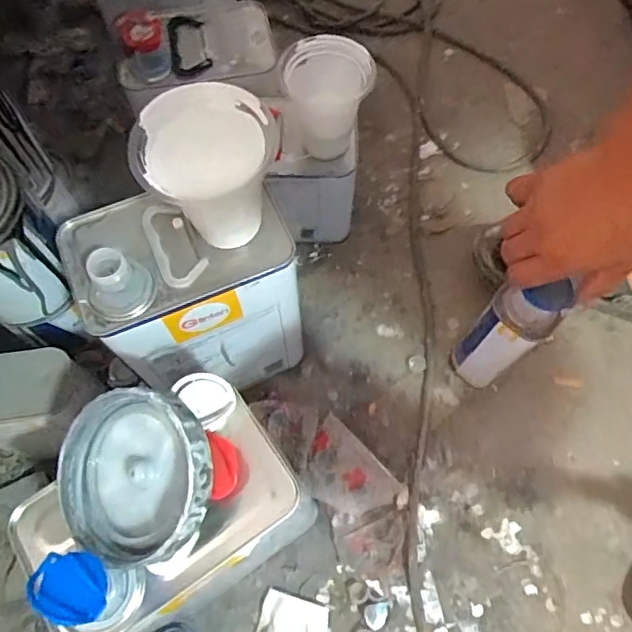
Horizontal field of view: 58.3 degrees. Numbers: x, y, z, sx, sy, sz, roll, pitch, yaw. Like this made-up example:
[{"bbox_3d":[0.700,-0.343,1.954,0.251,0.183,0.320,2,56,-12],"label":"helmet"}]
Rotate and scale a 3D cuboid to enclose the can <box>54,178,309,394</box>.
[{"bbox_3d":[-0.107,-0.006,0.533,0.156,0.286,0.099,-22,68,-9],"label":"can"}]

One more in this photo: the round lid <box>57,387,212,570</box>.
[{"bbox_3d":[-0.106,0.094,0.337,0.098,0.027,0.098,-3,83,24],"label":"round lid"}]

